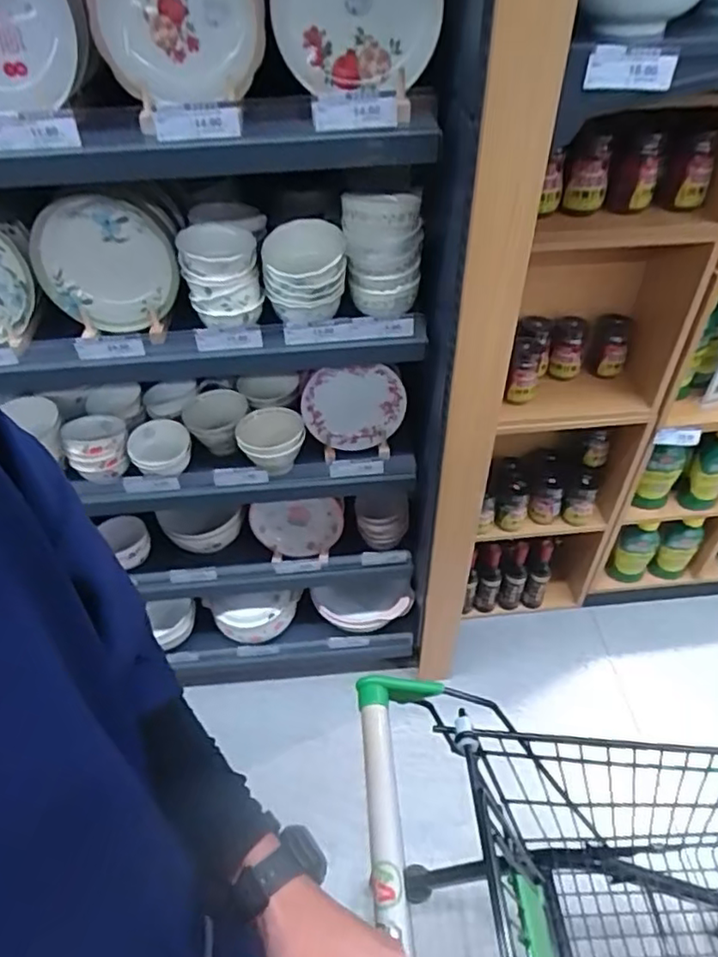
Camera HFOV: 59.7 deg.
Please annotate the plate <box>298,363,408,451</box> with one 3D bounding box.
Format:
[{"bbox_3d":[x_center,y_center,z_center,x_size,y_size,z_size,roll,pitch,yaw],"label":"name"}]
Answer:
[{"bbox_3d":[-0.010,-0.142,1.246,0.200,0.166,0.042,-8,29,3],"label":"plate"}]

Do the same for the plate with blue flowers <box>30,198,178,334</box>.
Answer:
[{"bbox_3d":[-0.400,-0.343,0.995,0.209,0.206,0.026,26,29,-17],"label":"plate with blue flowers"}]

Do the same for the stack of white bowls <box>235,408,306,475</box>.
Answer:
[{"bbox_3d":[-0.167,-0.076,1.227,0.120,0.076,0.116,3,46,5],"label":"stack of white bowls"}]

